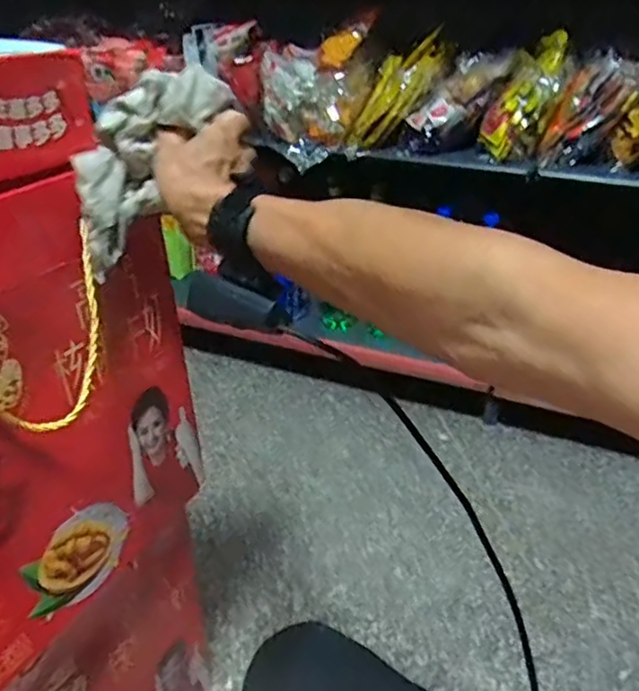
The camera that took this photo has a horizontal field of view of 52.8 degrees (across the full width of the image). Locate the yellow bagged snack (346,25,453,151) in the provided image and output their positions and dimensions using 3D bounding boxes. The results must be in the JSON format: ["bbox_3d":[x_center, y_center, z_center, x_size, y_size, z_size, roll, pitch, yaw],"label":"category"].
[{"bbox_3d":[0.157,-0.514,1.310,0.090,0.257,0.106,35,26,-19],"label":"yellow bagged snack"}]

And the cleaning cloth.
[{"bbox_3d":[-0.140,-0.152,0.511,0.046,0.065,0.193,21,76,30],"label":"cleaning cloth"}]

